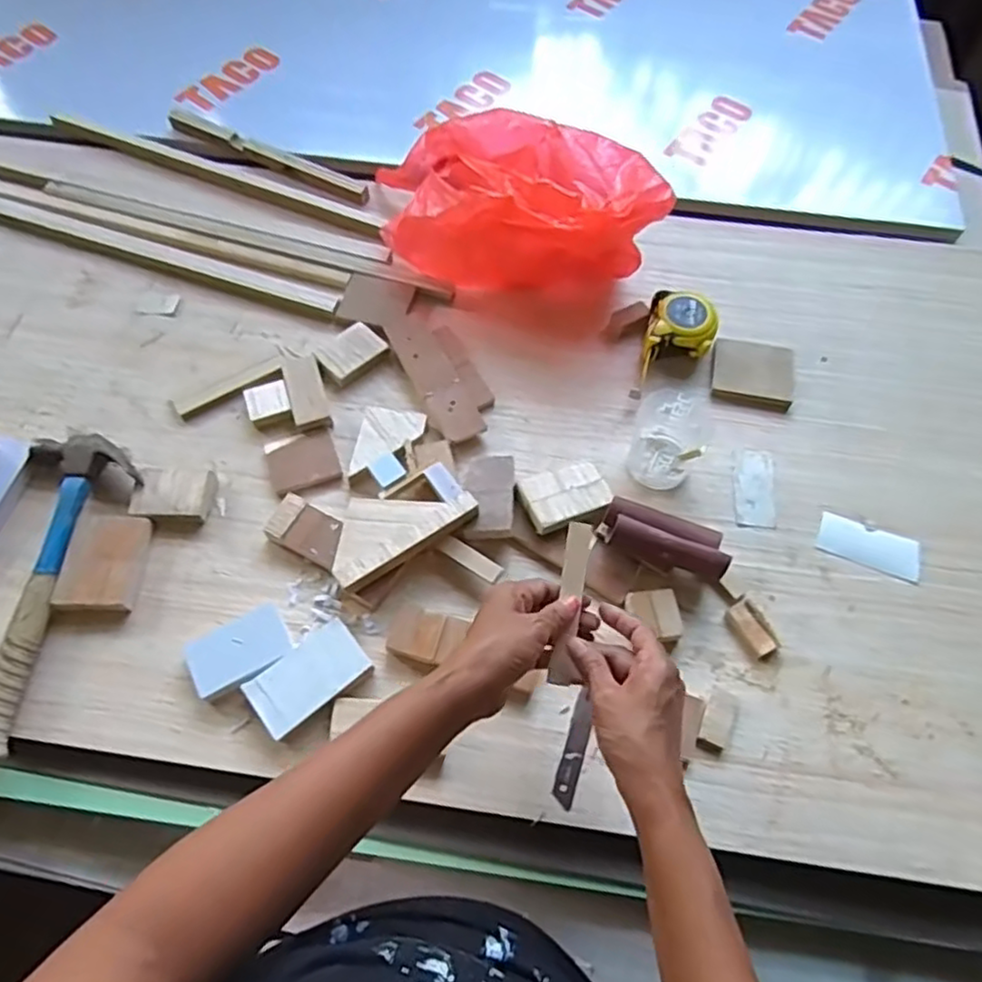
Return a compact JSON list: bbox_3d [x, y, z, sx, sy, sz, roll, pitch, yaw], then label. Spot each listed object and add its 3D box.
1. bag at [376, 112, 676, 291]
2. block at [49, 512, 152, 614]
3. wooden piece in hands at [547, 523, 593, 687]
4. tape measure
[{"bbox_3d":[0.015,-0.305,0.719,0.320,0.127,0.158,27,66,11],"label":"bag"},{"bbox_3d":[-0.338,0.062,0.579,0.062,0.016,0.090,1,64,-2],"label":"block"},{"bbox_3d":[0.059,0.080,0.477,0.019,0.010,0.115,10,73,3],"label":"wooden piece in hands"},{"bbox_3d":[0.191,-0.145,0.686,0.070,0.044,0.125,15,65,5],"label":"tape measure"}]

